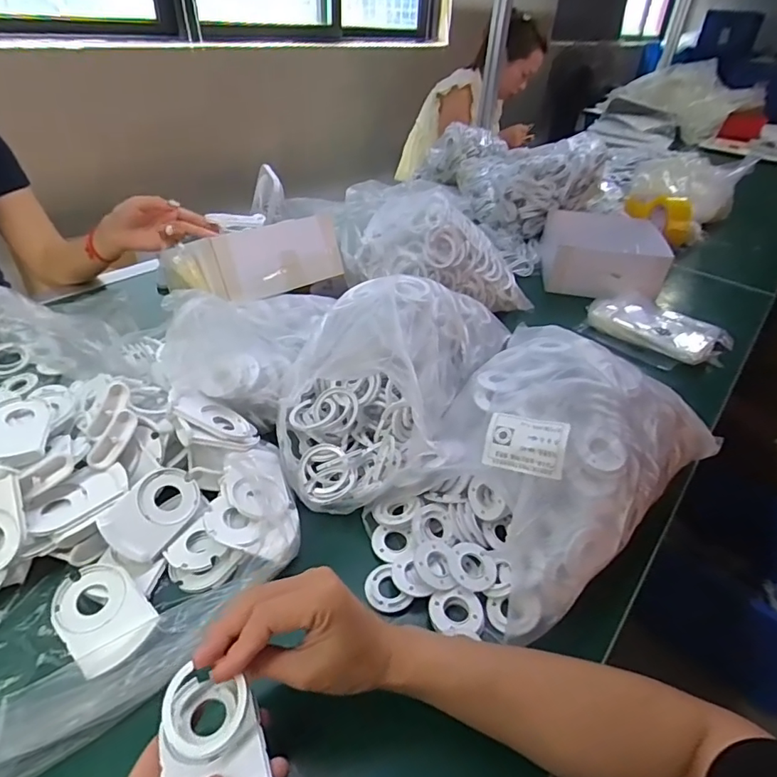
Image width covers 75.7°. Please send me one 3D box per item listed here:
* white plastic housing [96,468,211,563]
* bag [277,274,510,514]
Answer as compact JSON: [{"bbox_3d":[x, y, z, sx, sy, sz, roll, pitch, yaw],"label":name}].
[{"bbox_3d":[-0.209,0.111,0.448,0.059,0.011,0.083,48,46,0],"label":"white plastic housing"},{"bbox_3d":[0.008,-0.019,0.555,0.193,0.148,0.297,14,38,13],"label":"bag"}]

